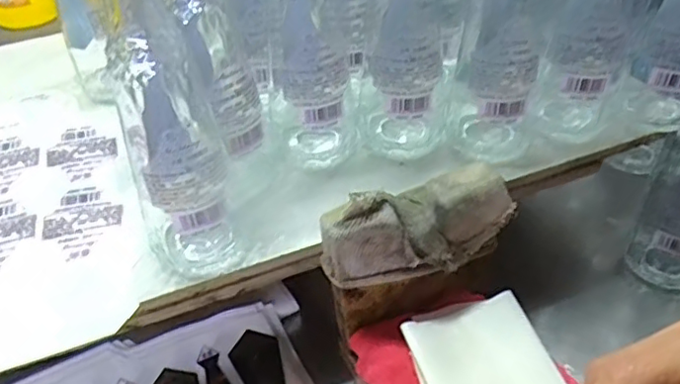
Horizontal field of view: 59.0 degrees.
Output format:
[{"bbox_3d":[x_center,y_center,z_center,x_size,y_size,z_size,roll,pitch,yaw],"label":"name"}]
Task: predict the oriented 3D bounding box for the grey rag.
[{"bbox_3d":[0.051,0.023,0.397,0.124,0.063,0.043,-20,47,-17],"label":"grey rag"}]

